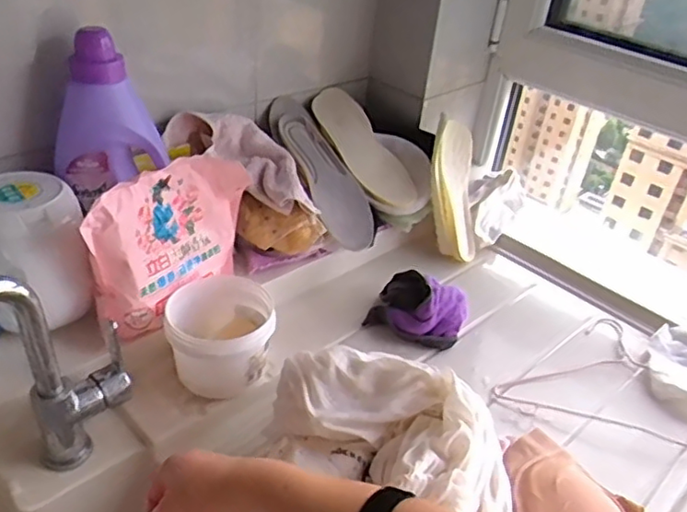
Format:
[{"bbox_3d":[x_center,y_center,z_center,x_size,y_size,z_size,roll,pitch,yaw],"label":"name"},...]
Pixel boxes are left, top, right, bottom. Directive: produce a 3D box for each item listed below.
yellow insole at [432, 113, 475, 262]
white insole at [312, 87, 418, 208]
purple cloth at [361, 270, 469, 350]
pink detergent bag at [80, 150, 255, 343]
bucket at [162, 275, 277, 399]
[{"bbox_3d":[0.192,-0.110,1.033,0.103,0.234,0.027,4,-10,-36],"label":"yellow insole"},{"bbox_3d":[0.034,-0.177,1.017,0.077,0.026,0.238,-32,79,-7],"label":"white insole"},{"bbox_3d":[0.105,0.068,0.855,0.128,0.061,0.095,19,36,17],"label":"purple cloth"},{"bbox_3d":[-0.203,-0.024,0.745,0.057,0.176,0.225,22,37,21],"label":"pink detergent bag"},{"bbox_3d":[-0.151,0.095,0.745,0.126,0.083,0.127,4,35,-4],"label":"bucket"}]

